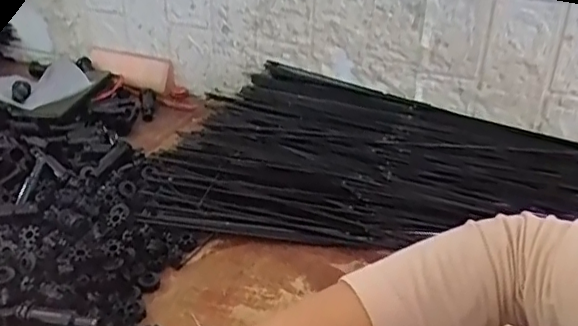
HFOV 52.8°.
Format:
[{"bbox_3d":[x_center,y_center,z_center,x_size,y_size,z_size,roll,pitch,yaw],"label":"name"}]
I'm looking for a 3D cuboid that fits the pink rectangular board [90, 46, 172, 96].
[{"bbox_3d":[-0.248,-0.149,0.894,0.153,0.034,0.039,13,32,22],"label":"pink rectangular board"}]

